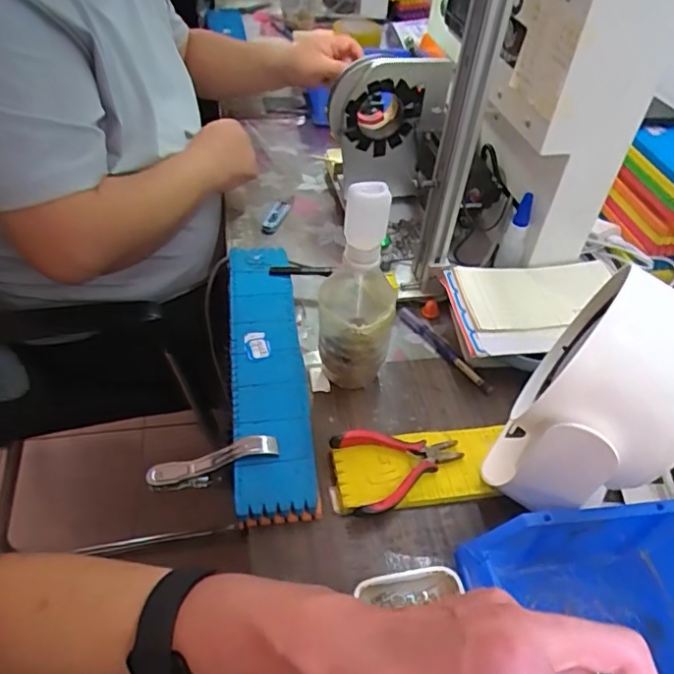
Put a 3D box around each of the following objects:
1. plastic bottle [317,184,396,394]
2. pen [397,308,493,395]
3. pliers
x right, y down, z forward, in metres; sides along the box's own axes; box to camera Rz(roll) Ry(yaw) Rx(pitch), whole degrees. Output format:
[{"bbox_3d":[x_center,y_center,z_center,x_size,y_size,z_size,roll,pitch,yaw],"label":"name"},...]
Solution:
[{"bbox_3d":[0.021,-0.043,0.519,0.069,0.205,0.063,8,45,3],"label":"plastic bottle"},{"bbox_3d":[0.121,0.012,0.634,0.016,0.012,0.148,-25,53,-26],"label":"pen"},{"bbox_3d":[0.060,0.114,0.506,0.112,0.015,0.079,-9,47,-14],"label":"pliers"}]

